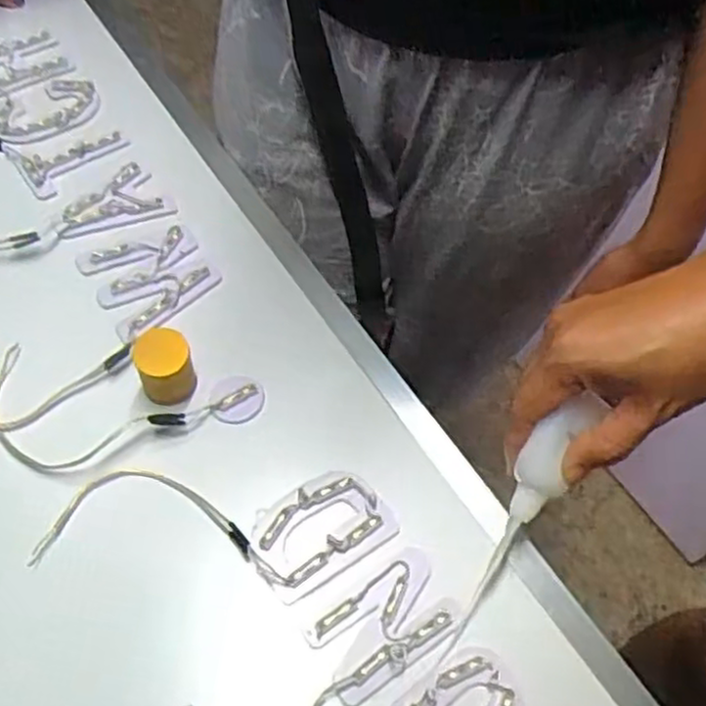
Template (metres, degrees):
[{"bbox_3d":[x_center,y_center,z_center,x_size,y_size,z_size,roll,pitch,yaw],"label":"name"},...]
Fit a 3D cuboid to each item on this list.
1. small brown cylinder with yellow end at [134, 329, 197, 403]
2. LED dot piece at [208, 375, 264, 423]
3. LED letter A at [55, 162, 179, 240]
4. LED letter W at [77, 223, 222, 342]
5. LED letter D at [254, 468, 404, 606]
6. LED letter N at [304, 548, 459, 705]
[{"bbox_3d":[-0.118,0.007,0.465,0.033,0.043,0.035,2,61,-3],"label":"small brown cylinder with yellow end"},{"bbox_3d":[-0.076,0.030,0.484,0.035,0.006,0.030,4,82,-16],"label":"LED dot piece"},{"bbox_3d":[-0.178,-0.105,0.545,0.077,0.004,0.052,-34,68,-20],"label":"LED letter A"},{"bbox_3d":[-0.141,-0.055,0.520,0.079,0.006,0.075,-28,66,-18],"label":"LED letter W"},{"bbox_3d":[-0.020,0.103,0.443,0.082,0.007,0.057,-27,66,-18],"label":"LED letter D"},{"bbox_3d":[0.018,0.152,0.418,0.081,0.004,0.053,-31,67,-19],"label":"LED letter N"}]

